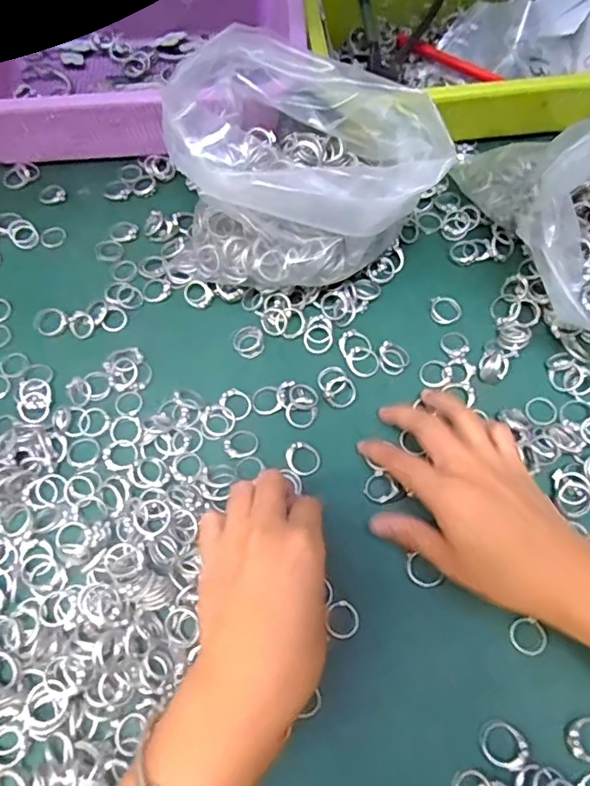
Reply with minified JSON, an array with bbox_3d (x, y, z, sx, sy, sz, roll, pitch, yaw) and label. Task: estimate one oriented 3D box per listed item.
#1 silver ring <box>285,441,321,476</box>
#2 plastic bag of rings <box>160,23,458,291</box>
[{"bbox_3d":[0.006,0.042,0.371,0.020,0.004,0.022,-1,64,1],"label":"silver ring"},{"bbox_3d":[0.004,-0.133,0.383,0.169,0.135,0.108,20,67,11],"label":"plastic bag of rings"}]

